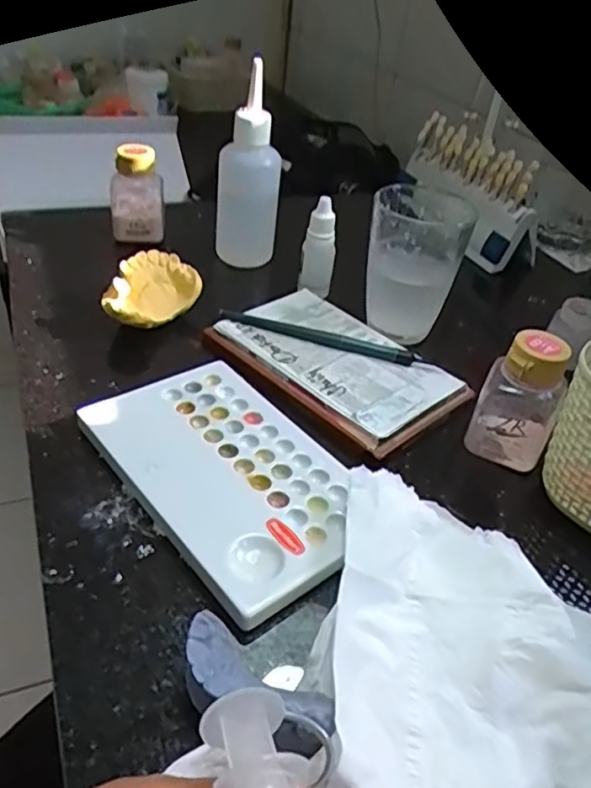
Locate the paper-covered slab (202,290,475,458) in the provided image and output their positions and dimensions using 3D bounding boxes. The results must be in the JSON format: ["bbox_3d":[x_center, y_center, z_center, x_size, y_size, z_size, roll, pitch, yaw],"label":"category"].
[{"bbox_3d":[0.024,-0.021,0.396,0.149,0.011,0.094,34,45,30],"label":"paper-covered slab"}]

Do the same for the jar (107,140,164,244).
[{"bbox_3d":[-0.129,-0.162,0.505,0.043,0.073,0.034,-3,39,-14],"label":"jar"}]

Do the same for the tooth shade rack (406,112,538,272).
[{"bbox_3d":[0.162,-0.196,0.586,0.063,0.075,0.176,-6,42,-15],"label":"tooth shade rack"}]

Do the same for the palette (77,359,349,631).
[{"bbox_3d":[-0.034,0.036,0.316,0.094,0.009,0.153,-21,46,-32],"label":"palette"}]

